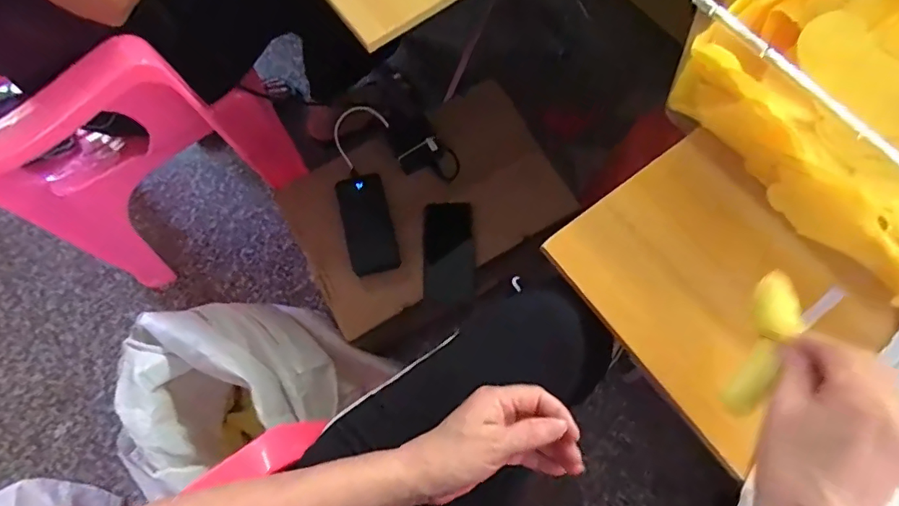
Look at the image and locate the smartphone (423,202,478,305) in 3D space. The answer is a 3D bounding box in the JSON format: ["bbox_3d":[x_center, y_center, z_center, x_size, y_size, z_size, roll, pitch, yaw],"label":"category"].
[{"bbox_3d":[0.000,0.001,0.803,0.079,0.011,0.156,1,87,-2],"label":"smartphone"}]

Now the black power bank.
[{"bbox_3d":[-0.128,-0.044,0.800,0.075,0.018,0.152,-13,91,-1],"label":"black power bank"}]

